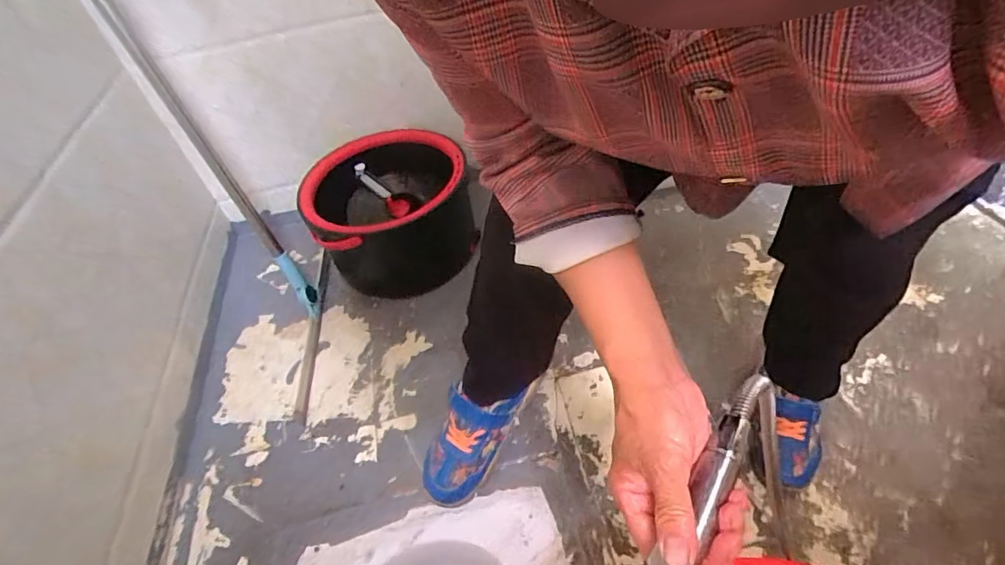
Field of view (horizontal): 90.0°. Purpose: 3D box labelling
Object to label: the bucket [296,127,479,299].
[{"bbox_3d":[-0.211,-0.135,0.972,0.282,0.193,0.282,-5,47,5],"label":"bucket"}]

